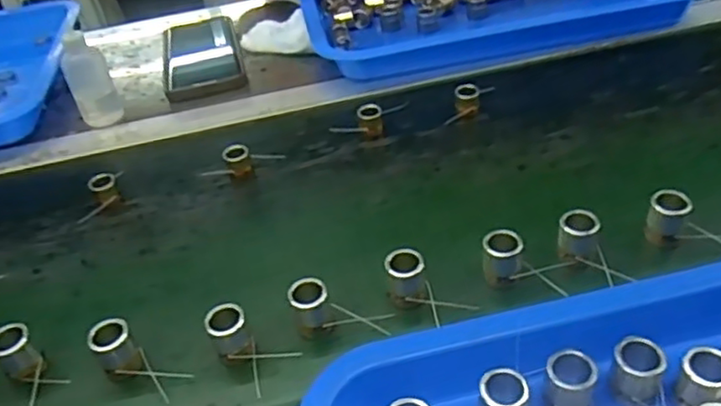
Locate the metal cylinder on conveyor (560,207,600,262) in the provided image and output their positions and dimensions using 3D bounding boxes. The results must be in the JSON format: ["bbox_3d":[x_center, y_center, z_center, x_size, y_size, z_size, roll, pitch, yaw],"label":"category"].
[{"bbox_3d":[0.137,0.022,0.410,0.023,0.032,0.020,10,44,19],"label":"metal cylinder on conveyor"}]

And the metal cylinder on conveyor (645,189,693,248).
[{"bbox_3d":[0.194,0.010,0.415,0.022,0.032,0.018,18,47,26],"label":"metal cylinder on conveyor"}]

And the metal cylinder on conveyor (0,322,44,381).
[{"bbox_3d":[-0.201,0.089,0.385,0.021,0.029,0.026,-36,49,-28],"label":"metal cylinder on conveyor"}]

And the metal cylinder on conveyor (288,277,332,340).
[{"bbox_3d":[-0.029,0.065,0.390,0.022,0.035,0.022,-17,42,-11],"label":"metal cylinder on conveyor"}]

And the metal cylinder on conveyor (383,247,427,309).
[{"bbox_3d":[0.028,0.047,0.401,0.023,0.035,0.018,-10,41,-3],"label":"metal cylinder on conveyor"}]

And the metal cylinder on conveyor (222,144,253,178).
[{"bbox_3d":[-0.098,-0.033,0.523,0.020,0.023,0.017,-18,42,-12],"label":"metal cylinder on conveyor"}]

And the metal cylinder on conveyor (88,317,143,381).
[{"bbox_3d":[-0.142,0.086,0.382,0.021,0.028,0.025,-28,45,-22],"label":"metal cylinder on conveyor"}]

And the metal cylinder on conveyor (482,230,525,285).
[{"bbox_3d":[0.088,0.035,0.405,0.022,0.033,0.019,6,43,15],"label":"metal cylinder on conveyor"}]

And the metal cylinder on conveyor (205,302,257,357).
[{"bbox_3d":[-0.075,0.076,0.381,0.022,0.033,0.019,-17,42,-10],"label":"metal cylinder on conveyor"}]

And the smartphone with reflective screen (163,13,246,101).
[{"bbox_3d":[-0.163,-0.155,0.671,0.077,0.016,0.148,-14,42,-7],"label":"smartphone with reflective screen"}]

